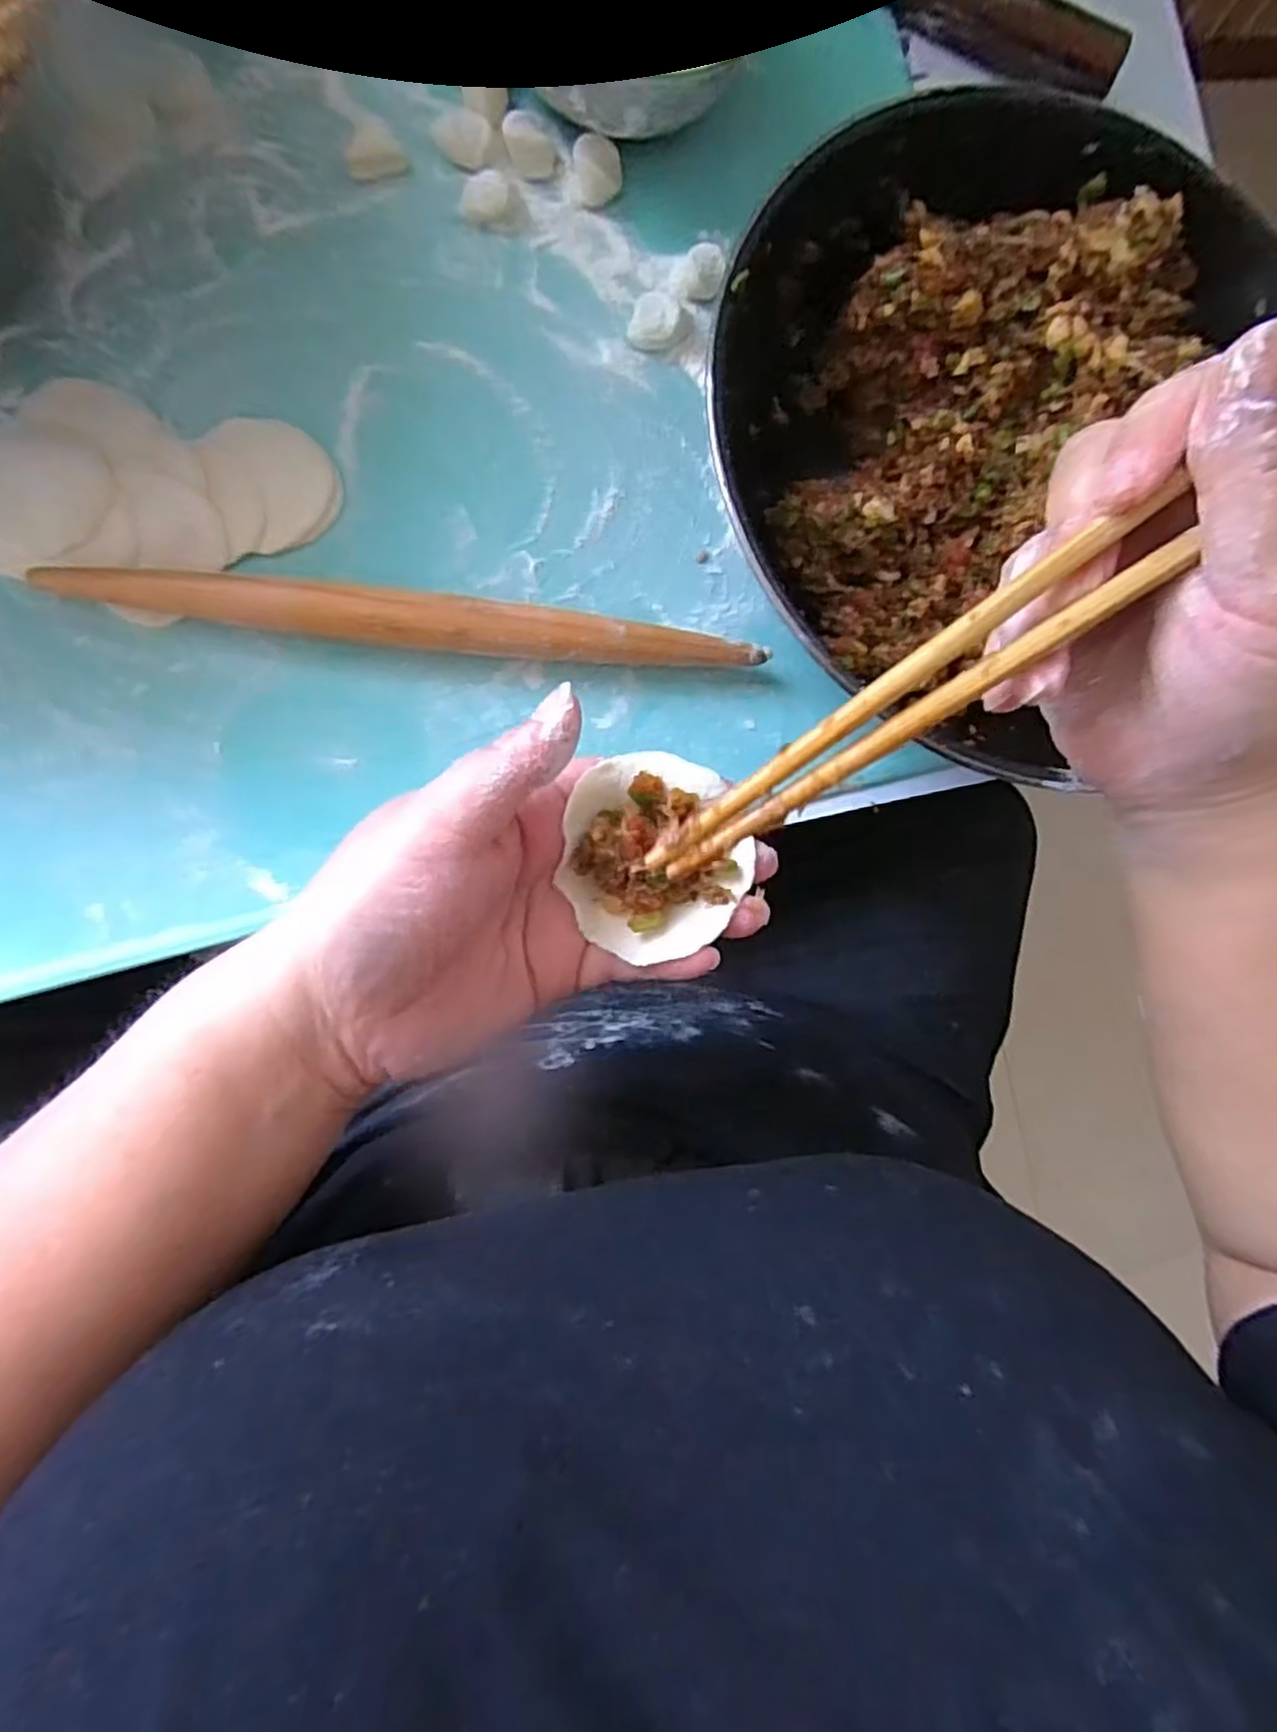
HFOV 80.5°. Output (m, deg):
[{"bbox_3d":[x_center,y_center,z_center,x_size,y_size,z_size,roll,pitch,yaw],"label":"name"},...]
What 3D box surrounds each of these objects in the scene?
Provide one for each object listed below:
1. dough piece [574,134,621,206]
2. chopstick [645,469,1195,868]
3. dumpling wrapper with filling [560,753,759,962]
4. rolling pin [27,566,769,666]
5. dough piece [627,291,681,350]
[{"bbox_3d":[-0.021,-0.357,0.388,0.024,0.014,0.025,0,87,-9],"label":"dough piece"},{"bbox_3d":[0.112,-0.080,0.176,0.269,0.007,0.008,-36,93,9],"label":"chopstick"},{"bbox_3d":[0.004,-0.003,0.228,0.052,0.019,0.058,-30,92,-9],"label":"dumpling wrapper with filling"},{"bbox_3d":[-0.098,-0.112,0.353,0.315,0.029,0.024,4,86,-9],"label":"rolling pin"},{"bbox_3d":[0.009,-0.282,0.388,0.025,0.012,0.027,0,87,-9],"label":"dough piece"}]

